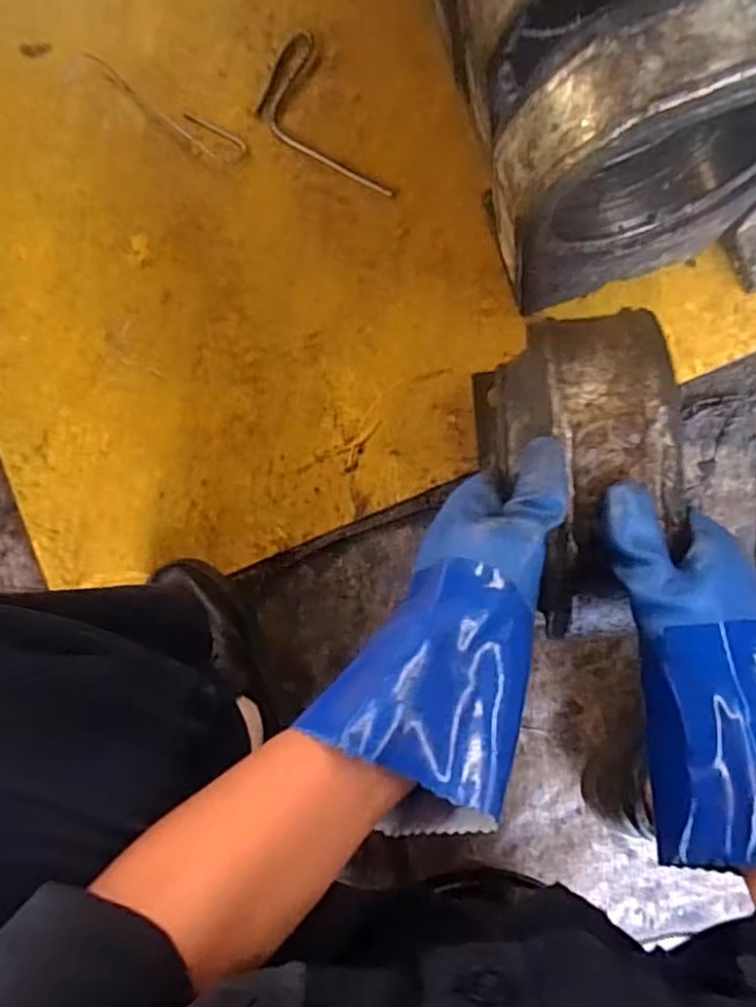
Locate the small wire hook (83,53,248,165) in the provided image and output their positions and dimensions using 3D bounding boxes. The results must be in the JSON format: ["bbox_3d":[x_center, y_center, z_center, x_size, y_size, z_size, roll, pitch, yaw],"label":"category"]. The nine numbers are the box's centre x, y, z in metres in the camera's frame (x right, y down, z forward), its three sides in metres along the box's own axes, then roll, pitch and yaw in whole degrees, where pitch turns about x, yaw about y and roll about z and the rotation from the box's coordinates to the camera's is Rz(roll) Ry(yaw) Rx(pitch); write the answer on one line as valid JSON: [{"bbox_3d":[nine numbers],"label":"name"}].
[{"bbox_3d":[-0.251,-0.454,0.781,0.229,0.004,0.034,32,90,7],"label":"small wire hook"}]

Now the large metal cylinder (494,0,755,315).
[{"bbox_3d":[0.212,-0.273,0.549,0.228,0.266,0.087,-18,85,6],"label":"large metal cylinder"}]

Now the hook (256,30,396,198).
[{"bbox_3d":[-0.073,-0.423,0.761,0.091,0.004,0.224,-26,84,3],"label":"hook"}]

